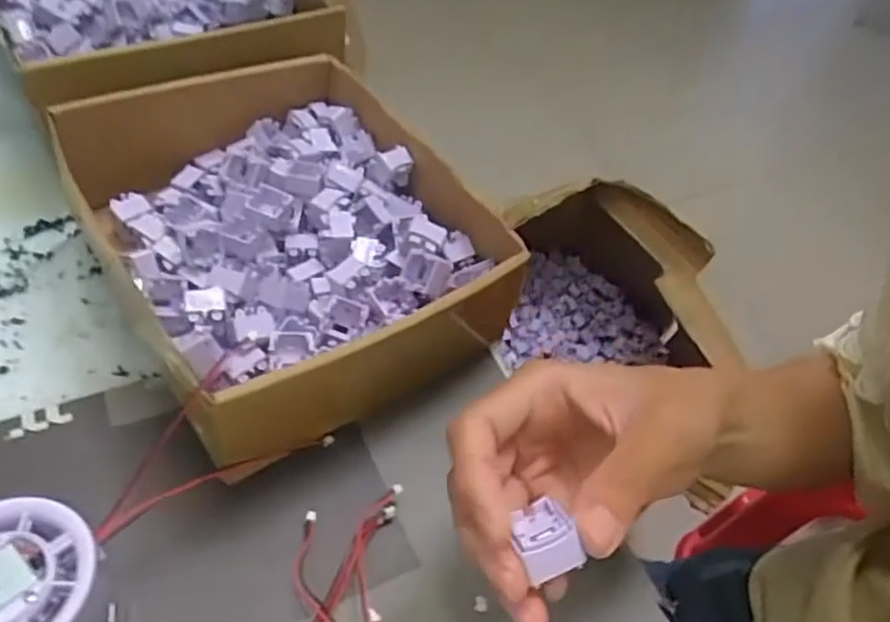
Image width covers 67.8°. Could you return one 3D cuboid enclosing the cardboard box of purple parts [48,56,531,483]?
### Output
[{"bbox_3d":[-0.081,-0.040,0.360,0.179,0.080,0.236,-25,56,-25],"label":"cardboard box of purple parts"}]

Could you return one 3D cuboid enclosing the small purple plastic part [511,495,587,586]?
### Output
[{"bbox_3d":[0.030,0.070,0.205,0.019,0.010,0.023,-12,51,-16],"label":"small purple plastic part"}]

